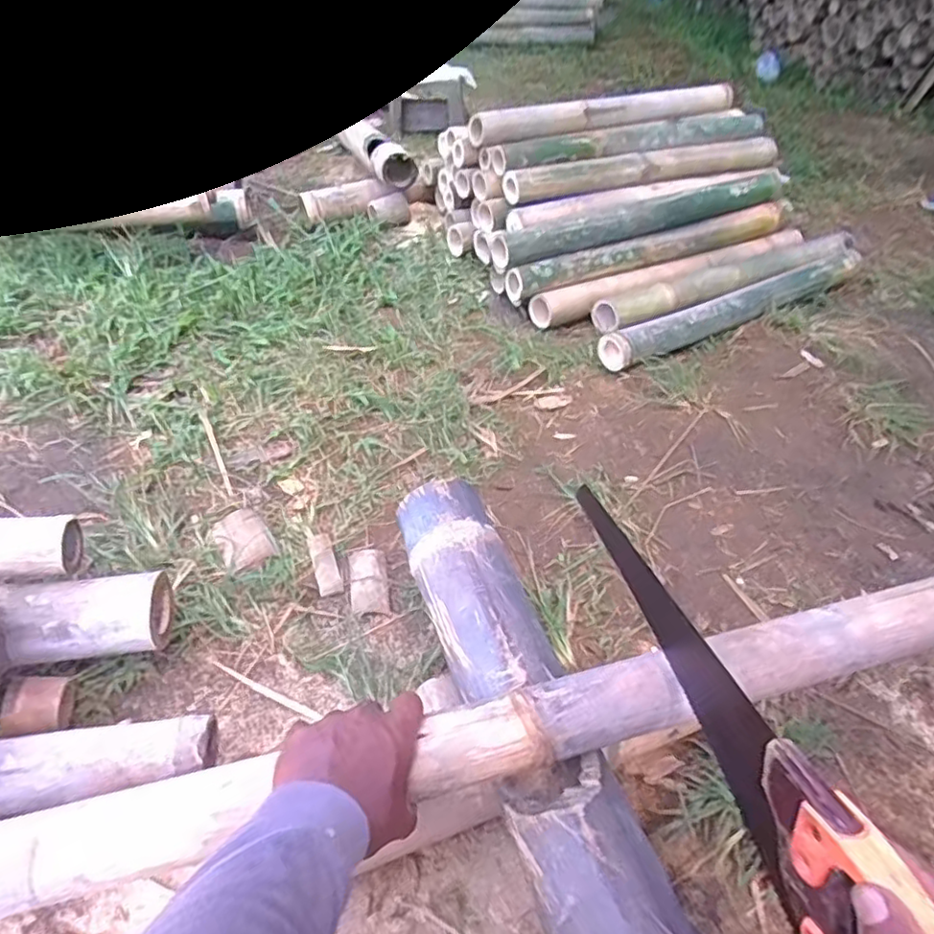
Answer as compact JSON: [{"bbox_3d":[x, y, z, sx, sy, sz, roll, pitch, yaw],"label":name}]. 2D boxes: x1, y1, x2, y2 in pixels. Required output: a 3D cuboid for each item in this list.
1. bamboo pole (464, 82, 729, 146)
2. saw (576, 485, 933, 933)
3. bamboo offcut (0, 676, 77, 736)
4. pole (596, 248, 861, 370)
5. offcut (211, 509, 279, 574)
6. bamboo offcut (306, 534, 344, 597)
[{"bbox_3d":[0.319,-0.785,1.405,0.654,0.052,0.069,-16,50,-18],"label":"bamboo pole"},{"bbox_3d":[0.173,0.159,0.488,0.039,0.105,0.423,-9,38,-11],"label":"saw"},{"bbox_3d":[-0.425,0.242,0.635,0.052,0.044,0.054,-8,48,-11],"label":"bamboo offcut"},{"bbox_3d":[0.555,-0.325,1.244,0.735,0.068,0.072,-25,53,-24],"label":"pole"},{"bbox_3d":[-0.305,0.098,0.871,0.069,0.013,0.112,-25,53,-24],"label":"offcut"},{"bbox_3d":[-0.187,0.126,0.838,0.030,0.009,0.092,-14,49,-16],"label":"bamboo offcut"}]

